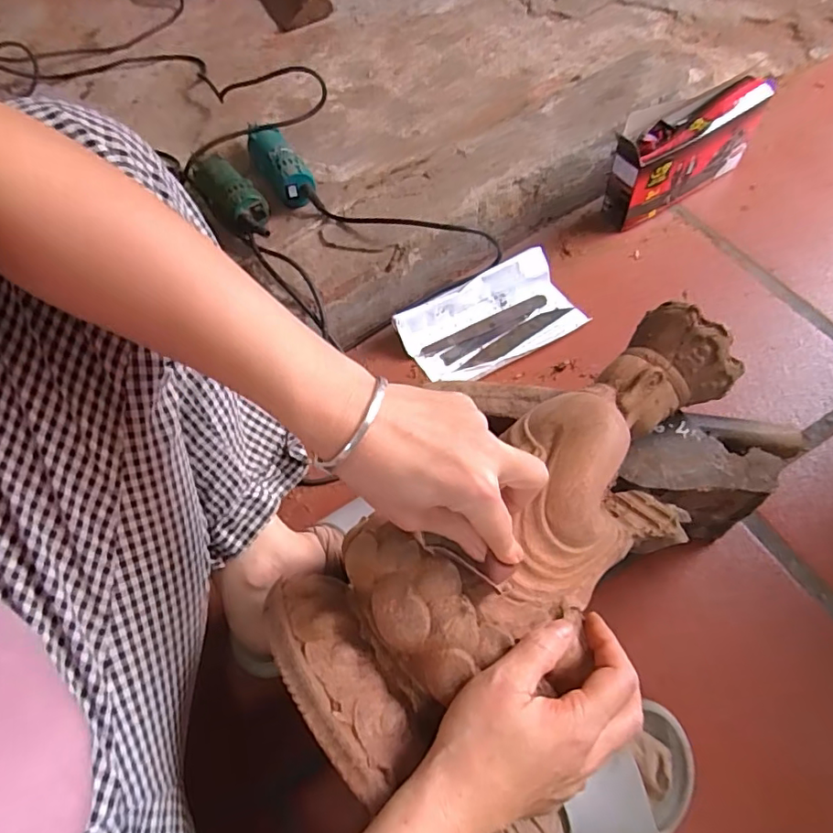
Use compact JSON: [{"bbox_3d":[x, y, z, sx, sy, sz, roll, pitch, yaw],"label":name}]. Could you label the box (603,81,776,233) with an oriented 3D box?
[{"bbox_3d":[0.366,-0.360,0.738,0.238,0.129,0.059,-28,62,-10],"label":"box"}]

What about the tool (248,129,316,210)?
[{"bbox_3d":[-0.190,-0.350,0.746,0.057,0.045,0.155,-30,63,-10],"label":"tool"}]

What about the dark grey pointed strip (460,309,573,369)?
[{"bbox_3d":[0.127,-0.099,0.686,0.159,0.009,0.024,-31,63,-14],"label":"dark grey pointed strip"}]

